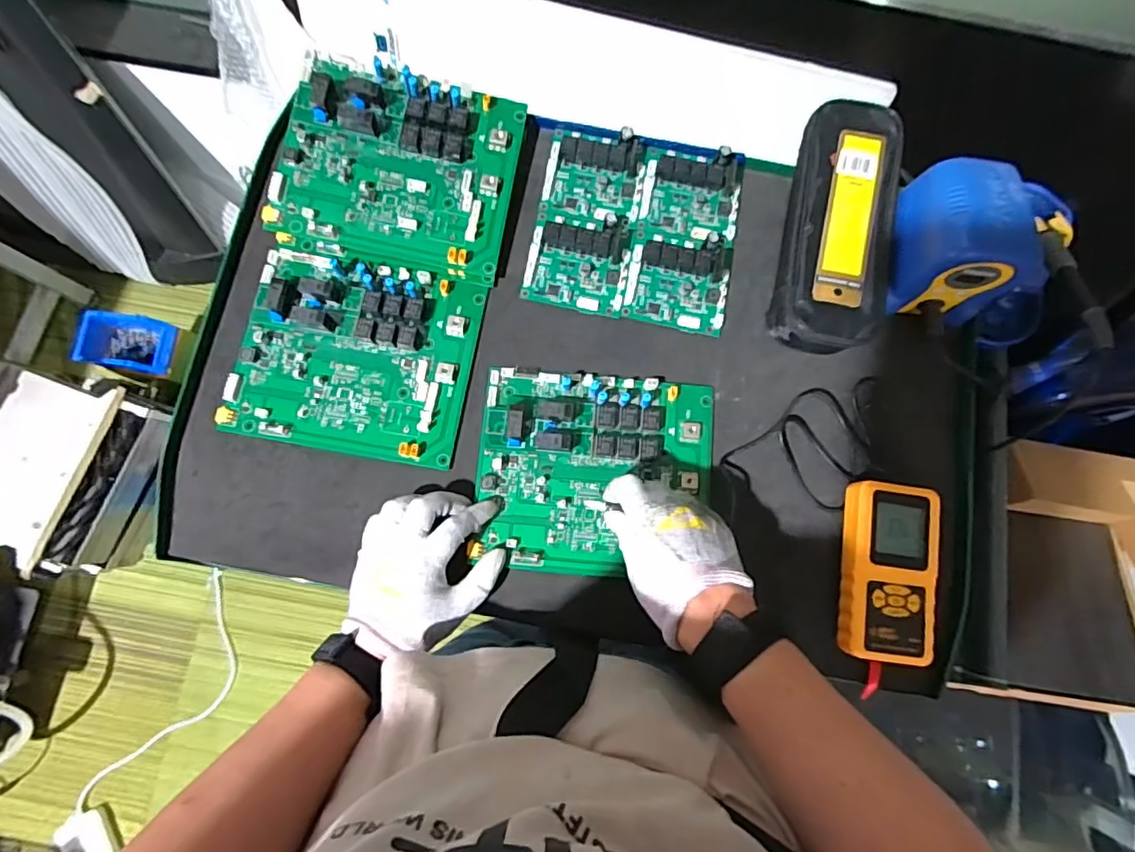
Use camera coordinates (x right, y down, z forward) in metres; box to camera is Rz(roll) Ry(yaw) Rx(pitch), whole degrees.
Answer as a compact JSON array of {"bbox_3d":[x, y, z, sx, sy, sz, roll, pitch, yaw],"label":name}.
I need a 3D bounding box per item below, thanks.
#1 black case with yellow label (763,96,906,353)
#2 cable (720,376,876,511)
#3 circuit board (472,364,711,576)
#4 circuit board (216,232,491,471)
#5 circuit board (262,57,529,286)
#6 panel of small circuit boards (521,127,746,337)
[{"bbox_3d":[0.247,-0.183,0.518,0.098,0.045,0.234,9,79,1],"label":"black case with yellow label"},{"bbox_3d":[0.228,0.019,0.504,0.151,0.010,0.093,-37,82,-8],"label":"cable"},{"bbox_3d":[0.025,0.038,0.478,0.198,0.030,0.170,4,79,0],"label":"circuit board"},{"bbox_3d":[-0.186,-0.068,0.492,0.199,0.028,0.179,10,79,1],"label":"circuit board"},{"bbox_3d":[-0.150,-0.235,0.506,0.198,0.023,0.169,12,88,-7],"label":"circuit board"},{"bbox_3d":[0.066,-0.189,0.529,0.188,0.018,0.178,11,79,1],"label":"panel of small circuit boards"}]

